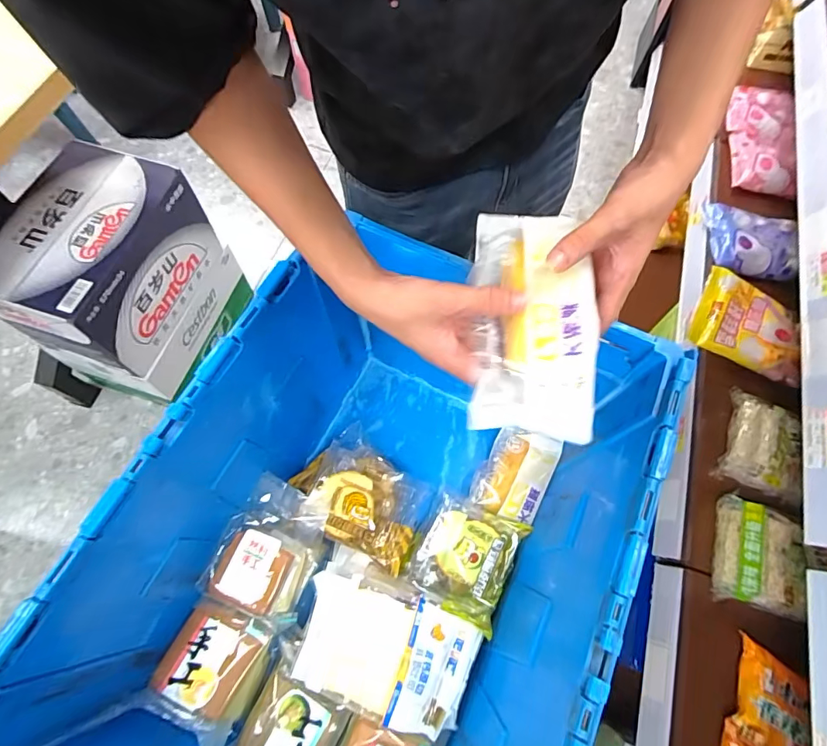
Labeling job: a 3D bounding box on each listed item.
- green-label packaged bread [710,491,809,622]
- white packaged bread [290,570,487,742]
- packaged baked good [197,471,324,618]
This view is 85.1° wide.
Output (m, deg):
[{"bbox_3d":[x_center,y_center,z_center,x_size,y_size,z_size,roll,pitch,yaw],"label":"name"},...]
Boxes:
[{"bbox_3d":[0.478,0.249,0.621,0.091,0.049,0.137,16,67,5],"label":"green-label packaged bread"},{"bbox_3d":[-0.031,0.307,0.497,0.187,0.045,0.114,19,67,6],"label":"white packaged bread"},{"bbox_3d":[-0.170,0.210,0.542,0.101,0.066,0.143,22,68,7],"label":"packaged baked good"}]

